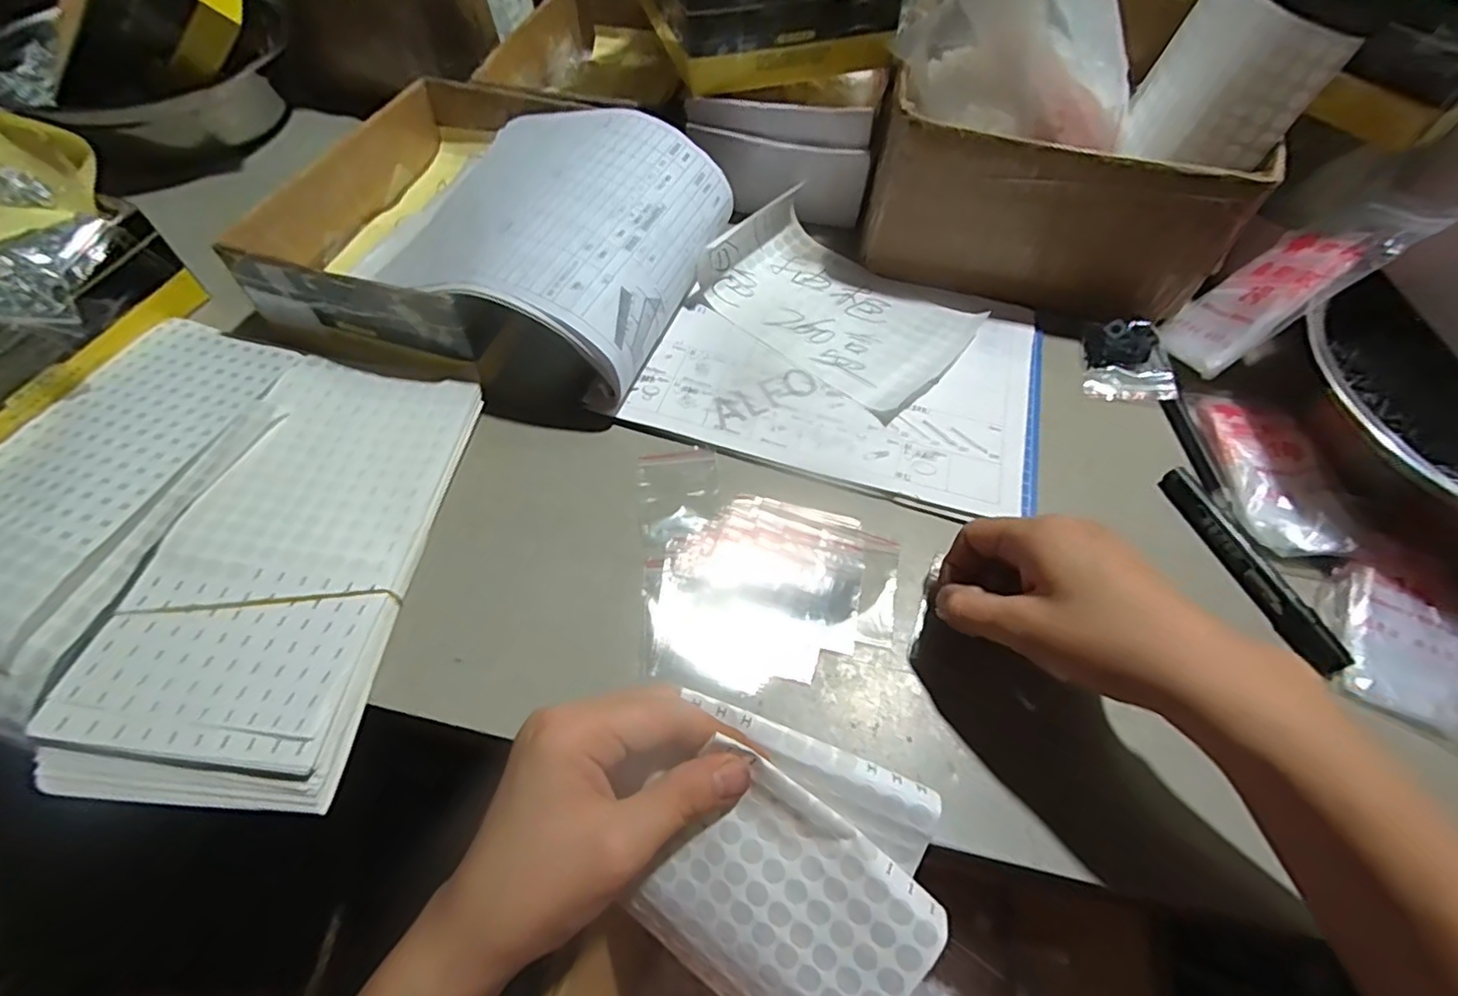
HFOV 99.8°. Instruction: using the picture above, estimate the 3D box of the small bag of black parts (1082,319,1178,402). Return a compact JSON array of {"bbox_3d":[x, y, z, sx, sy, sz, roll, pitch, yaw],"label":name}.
[{"bbox_3d":[0.291,-0.097,0.445,0.057,0.025,0.064,7,57,2],"label":"small bag of black parts"}]

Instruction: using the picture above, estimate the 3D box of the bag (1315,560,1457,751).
[{"bbox_3d":[0.367,0.078,0.333,0.062,0.017,0.087,19,58,10],"label":"bag"}]

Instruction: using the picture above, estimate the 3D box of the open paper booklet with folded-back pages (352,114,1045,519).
[{"bbox_3d":[0.000,-0.153,0.430,0.460,0.081,0.235,15,58,8],"label":"open paper booklet with folded-back pages"}]

